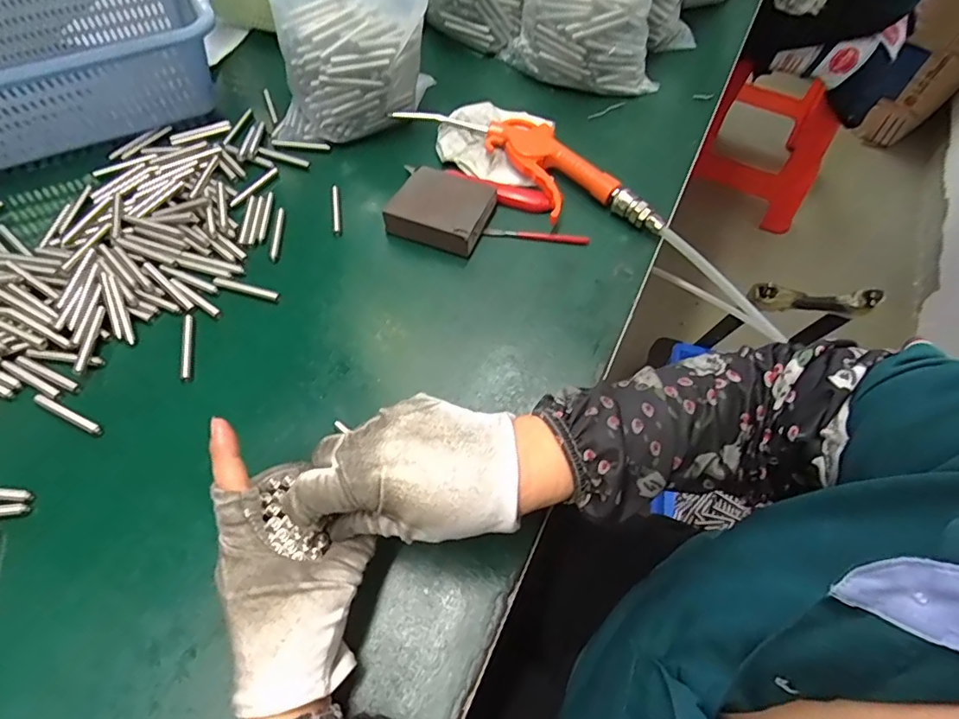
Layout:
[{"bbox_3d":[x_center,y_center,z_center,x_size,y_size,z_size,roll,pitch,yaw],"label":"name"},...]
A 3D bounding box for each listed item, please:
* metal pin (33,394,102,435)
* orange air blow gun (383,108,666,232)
[{"bbox_3d":[-0.293,0.039,0.377,0.058,0.006,0.007,22,60,14],"label":"metal pin"},{"bbox_3d":[0.048,-0.182,0.504,0.101,0.036,0.266,-40,67,-22],"label":"orange air blow gun"}]

